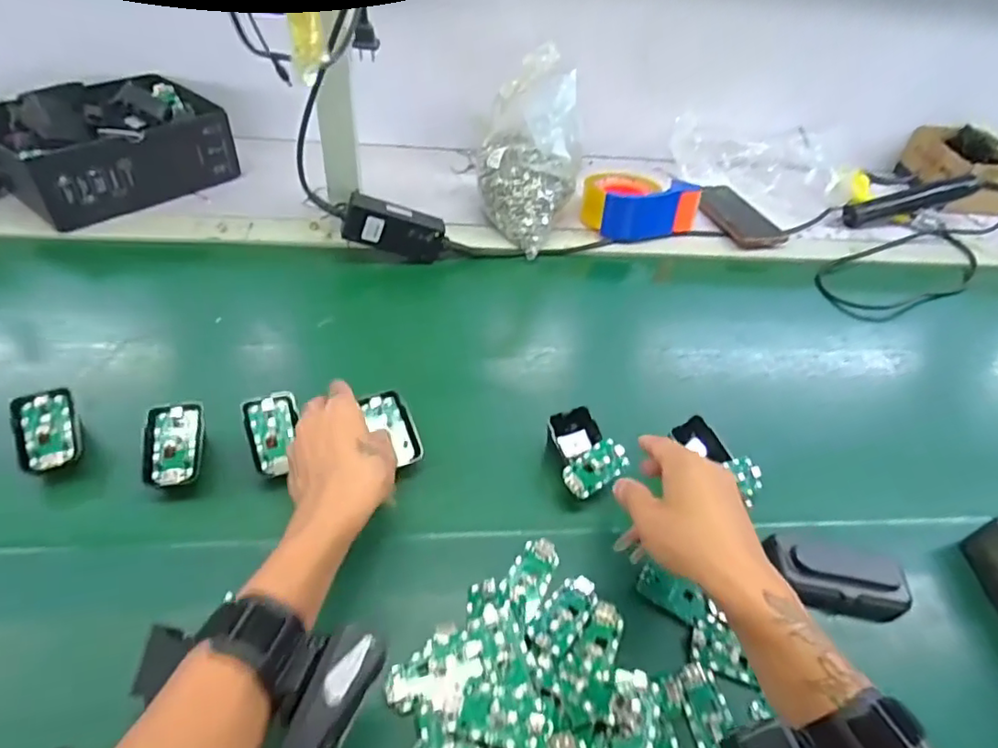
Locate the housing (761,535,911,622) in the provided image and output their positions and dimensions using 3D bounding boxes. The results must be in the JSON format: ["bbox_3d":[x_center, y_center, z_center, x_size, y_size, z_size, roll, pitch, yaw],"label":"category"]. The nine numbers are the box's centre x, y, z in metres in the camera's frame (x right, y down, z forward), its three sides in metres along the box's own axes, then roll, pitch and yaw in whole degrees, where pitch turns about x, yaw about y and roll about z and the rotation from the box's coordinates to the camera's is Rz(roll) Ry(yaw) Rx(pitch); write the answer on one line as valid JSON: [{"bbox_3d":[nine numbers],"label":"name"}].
[{"bbox_3d":[0.270,0.160,0.454,0.105,0.024,0.055,5,47,-2],"label":"housing"}]

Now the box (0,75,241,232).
[{"bbox_3d":[-0.488,-0.300,0.735,0.182,0.084,0.249,34,52,23],"label":"box"}]

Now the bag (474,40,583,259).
[{"bbox_3d":[0.035,-0.257,0.703,0.121,0.178,0.103,8,47,1],"label":"bag"}]

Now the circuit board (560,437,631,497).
[{"bbox_3d":[0.083,0.081,0.496,0.064,0.011,0.032,-30,57,-29],"label":"circuit board"}]

